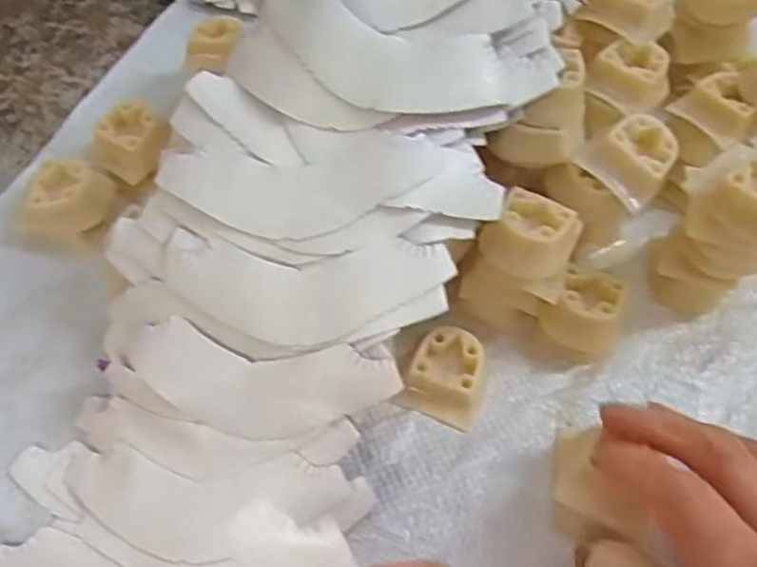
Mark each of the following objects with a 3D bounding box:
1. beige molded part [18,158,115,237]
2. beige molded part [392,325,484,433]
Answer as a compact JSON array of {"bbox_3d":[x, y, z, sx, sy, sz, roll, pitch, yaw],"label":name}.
[{"bbox_3d":[-0.162,-0.041,0.343,0.040,0.030,0.039,14,58,8],"label":"beige molded part"},{"bbox_3d":[0.033,0.043,0.303,0.035,0.016,0.039,21,59,12],"label":"beige molded part"}]

